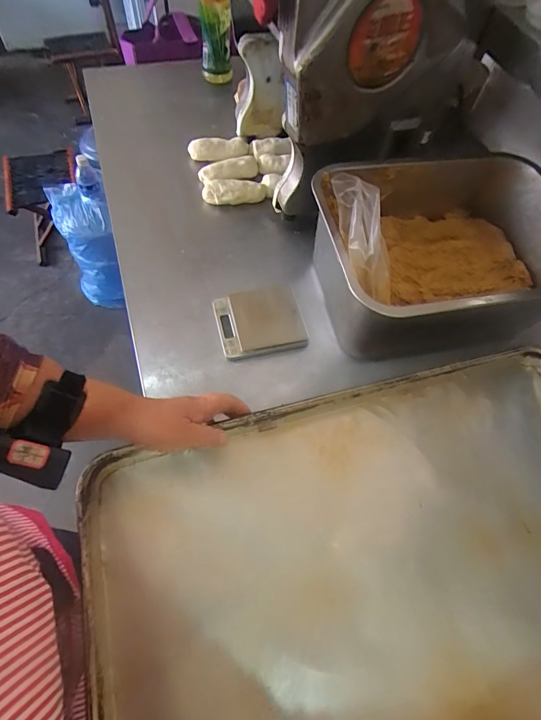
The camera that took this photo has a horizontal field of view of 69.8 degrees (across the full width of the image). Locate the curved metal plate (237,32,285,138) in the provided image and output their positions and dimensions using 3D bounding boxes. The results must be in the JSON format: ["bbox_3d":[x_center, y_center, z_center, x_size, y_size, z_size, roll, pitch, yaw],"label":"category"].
[{"bbox_3d":[-0.014,-0.508,0.738,0.110,0.177,0.043,4,61,-2],"label":"curved metal plate"}]

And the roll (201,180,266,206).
[{"bbox_3d":[-0.067,-0.308,0.706,0.112,0.031,0.038,-12,63,-11],"label":"roll"}]

